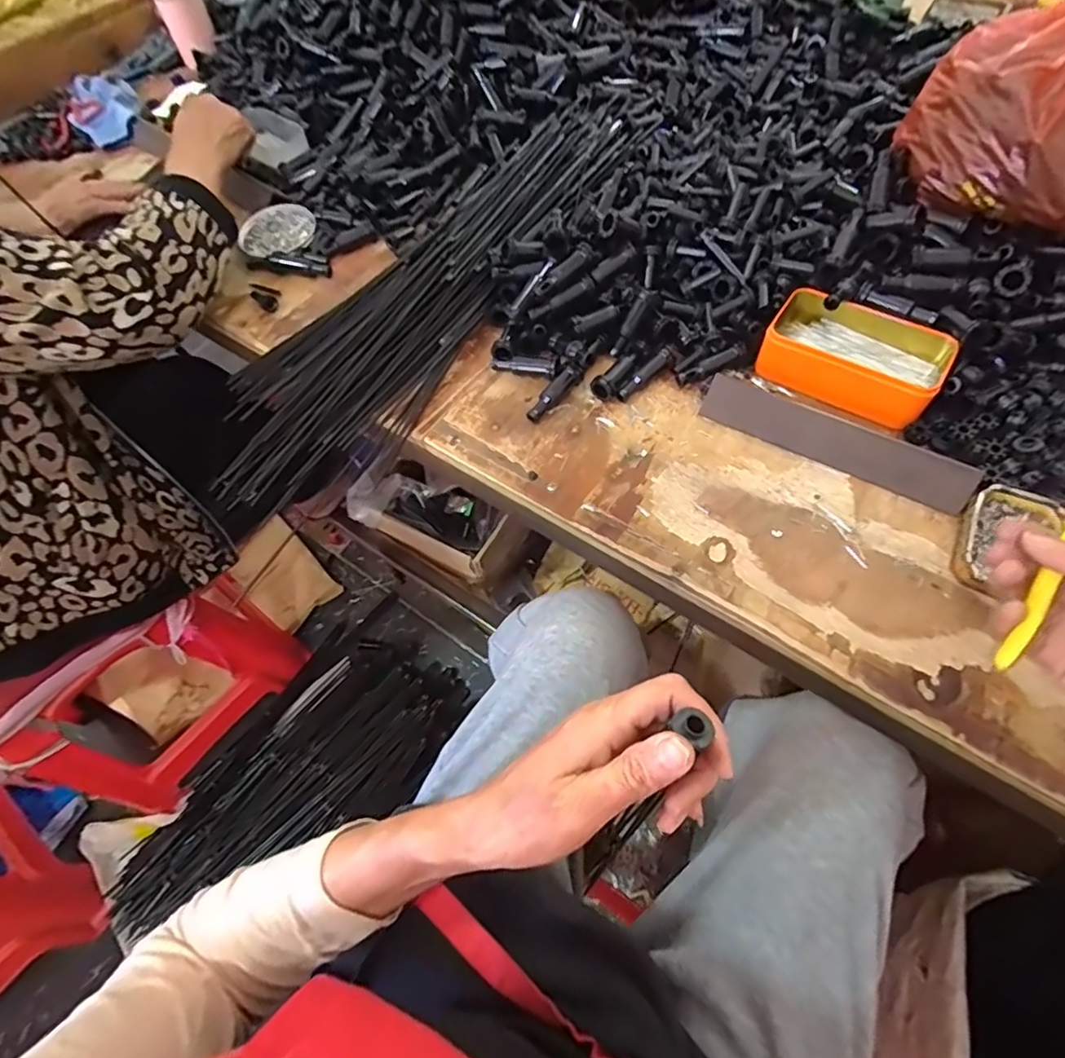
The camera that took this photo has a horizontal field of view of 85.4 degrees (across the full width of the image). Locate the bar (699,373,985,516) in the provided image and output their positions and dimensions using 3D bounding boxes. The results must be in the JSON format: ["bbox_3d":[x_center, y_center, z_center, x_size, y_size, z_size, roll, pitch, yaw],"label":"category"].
[{"bbox_3d":[0.251,-0.074,0.487,0.216,0.039,0.005,28,24,20],"label":"bar"}]

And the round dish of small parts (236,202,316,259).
[{"bbox_3d":[-0.313,-0.364,0.703,0.090,0.017,0.086,-1,64,2],"label":"round dish of small parts"}]

